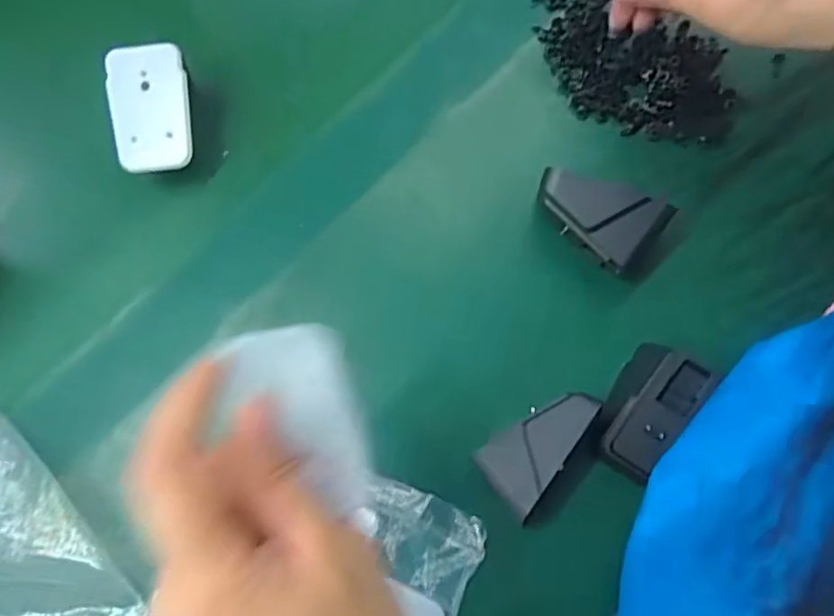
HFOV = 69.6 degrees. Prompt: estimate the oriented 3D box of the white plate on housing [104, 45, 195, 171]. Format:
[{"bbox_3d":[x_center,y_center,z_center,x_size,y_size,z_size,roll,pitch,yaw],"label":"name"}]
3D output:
[{"bbox_3d":[-0.153,-0.113,0.342,0.045,0.004,0.069,-4,94,4],"label":"white plate on housing"}]

